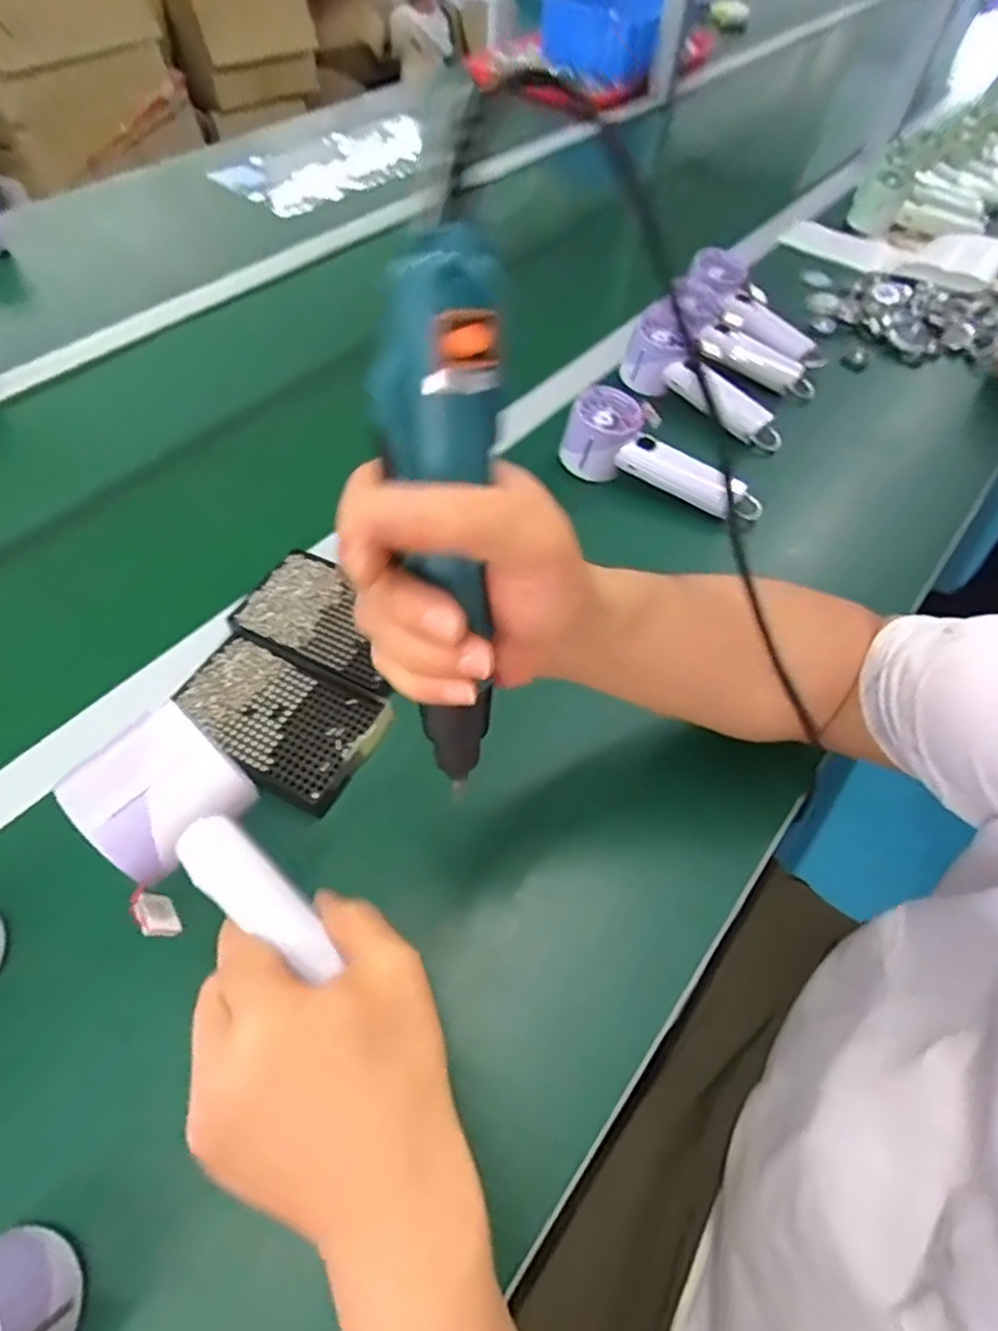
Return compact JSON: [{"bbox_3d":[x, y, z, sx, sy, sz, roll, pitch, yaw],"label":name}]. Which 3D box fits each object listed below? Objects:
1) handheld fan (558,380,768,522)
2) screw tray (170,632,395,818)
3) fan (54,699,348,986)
[{"bbox_3d":[0.156,-0.189,0.613,0.200,0.060,0.066,29,59,1],"label":"handheld fan"},{"bbox_3d":[-0.157,0.036,0.451,0.142,0.014,0.091,23,58,12],"label":"screw tray"},{"bbox_3d":[-0.136,0.091,0.298,0.135,0.056,0.072,49,64,-3],"label":"fan"}]

